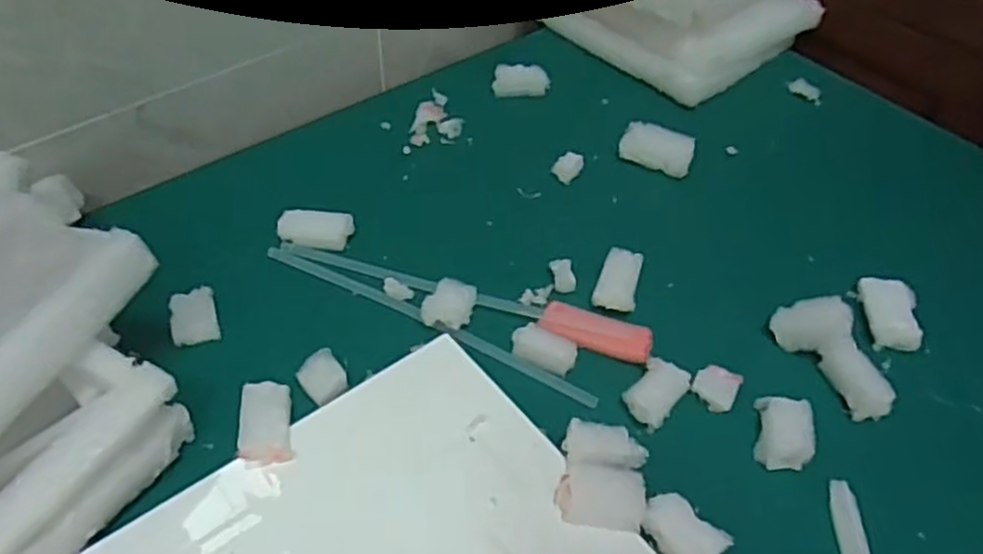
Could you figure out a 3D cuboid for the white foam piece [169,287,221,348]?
[{"bbox_3d":[-0.208,0.027,0.512,0.030,0.006,0.049,-14,51,-16],"label":"white foam piece"}]

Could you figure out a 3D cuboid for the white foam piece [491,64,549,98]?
[{"bbox_3d":[0.029,-0.189,0.708,0.053,0.018,0.031,2,48,-2],"label":"white foam piece"}]

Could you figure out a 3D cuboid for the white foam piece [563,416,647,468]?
[{"bbox_3d":[0.068,0.102,0.439,0.048,0.016,0.023,7,48,2],"label":"white foam piece"}]

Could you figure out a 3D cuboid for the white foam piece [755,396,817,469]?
[{"bbox_3d":[0.184,0.096,0.457,0.032,0.017,0.043,12,49,6],"label":"white foam piece"}]

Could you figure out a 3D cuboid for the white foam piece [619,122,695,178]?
[{"bbox_3d":[0.145,-0.114,0.645,0.062,0.018,0.043,16,49,10],"label":"white foam piece"}]

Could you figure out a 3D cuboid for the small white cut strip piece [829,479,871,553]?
[{"bbox_3d":[0.209,0.143,0.429,0.016,0.004,0.050,5,48,1],"label":"small white cut strip piece"}]

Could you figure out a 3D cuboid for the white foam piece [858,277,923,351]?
[{"bbox_3d":[0.289,0.026,0.531,0.030,0.022,0.060,4,48,0],"label":"white foam piece"}]

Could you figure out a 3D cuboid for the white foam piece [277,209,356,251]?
[{"bbox_3d":[-0.136,-0.037,0.568,0.055,0.016,0.028,9,48,4],"label":"white foam piece"}]

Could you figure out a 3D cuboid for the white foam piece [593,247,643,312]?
[{"bbox_3d":[0.093,0.003,0.536,0.029,0.020,0.047,12,49,7],"label":"white foam piece"}]

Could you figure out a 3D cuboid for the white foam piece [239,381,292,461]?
[{"bbox_3d":[-0.138,0.088,0.448,0.029,0.006,0.053,-5,49,-8],"label":"white foam piece"}]

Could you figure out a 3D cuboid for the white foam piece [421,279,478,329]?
[{"bbox_3d":[-0.030,0.020,0.515,0.032,0.014,0.038,14,49,8],"label":"white foam piece"}]

